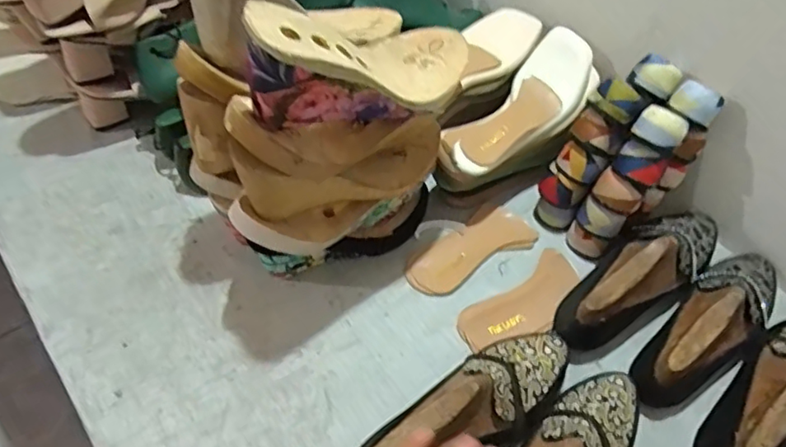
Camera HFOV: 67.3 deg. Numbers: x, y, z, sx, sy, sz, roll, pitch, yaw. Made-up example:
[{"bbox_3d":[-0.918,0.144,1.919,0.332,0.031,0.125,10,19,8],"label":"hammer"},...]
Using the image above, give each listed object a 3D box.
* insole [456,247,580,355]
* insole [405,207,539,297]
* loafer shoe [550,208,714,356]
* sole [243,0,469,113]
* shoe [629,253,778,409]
[{"bbox_3d":[0.147,0.090,0.661,0.162,0.007,0.068,-34,61,-21],"label":"insole"},{"bbox_3d":[0.091,0.030,0.706,0.163,0.004,0.070,-25,59,-20],"label":"insole"},{"bbox_3d":[0.283,0.049,0.653,0.254,0.086,0.085,-35,63,-25],"label":"loafer shoe"},{"bbox_3d":[-0.022,-0.154,0.503,0.099,0.062,0.246,43,26,25],"label":"sole"},{"bbox_3d":[0.345,0.102,0.623,0.237,0.081,0.082,-35,63,-25],"label":"shoe"}]

